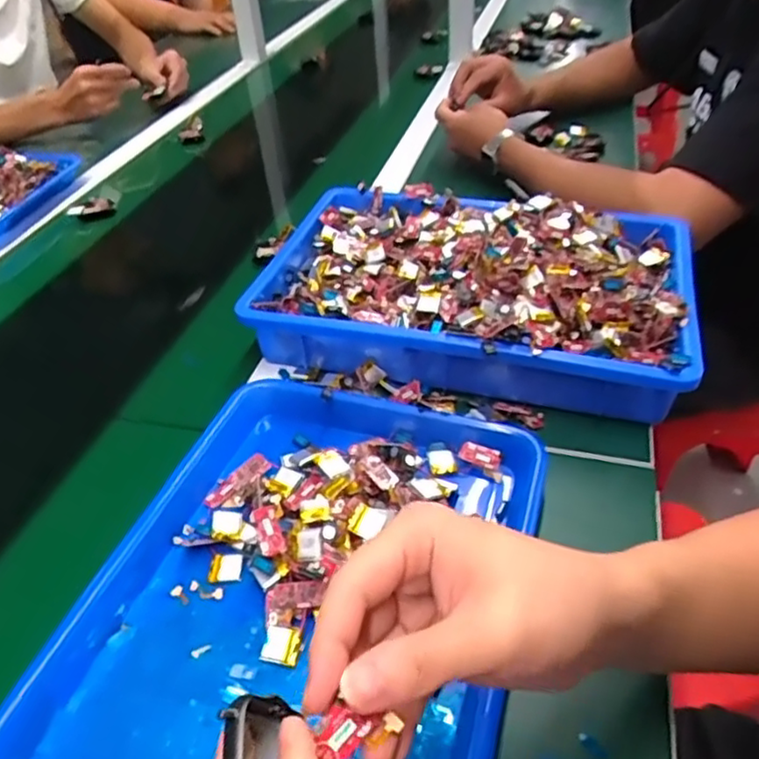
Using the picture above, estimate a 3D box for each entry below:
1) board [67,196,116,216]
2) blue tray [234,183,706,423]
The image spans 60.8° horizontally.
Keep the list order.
[{"bbox_3d":[-0.385,-0.230,0.865,0.057,0.016,0.019,-18,44,-16],"label":"board"},{"bbox_3d":[0.083,-0.090,0.604,0.382,0.083,0.238,11,44,16],"label":"blue tray"}]

